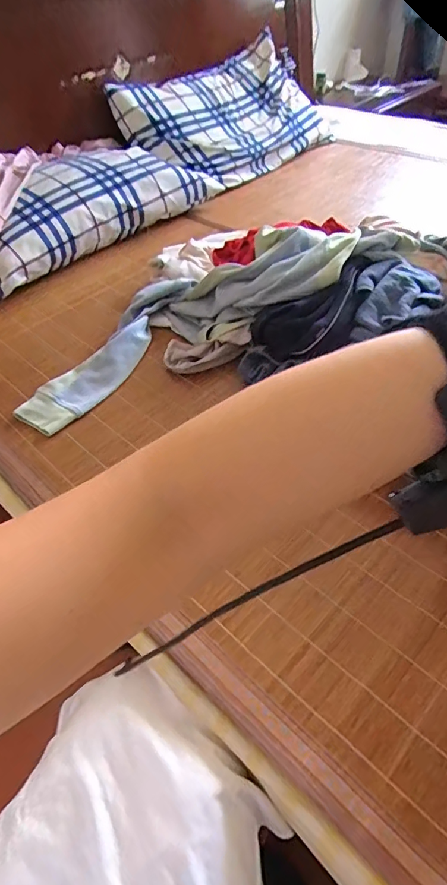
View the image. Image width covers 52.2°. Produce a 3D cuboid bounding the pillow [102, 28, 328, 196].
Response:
[{"bbox_3d":[0.016,-0.946,1.321,0.611,0.087,0.390,-41,91,-26],"label":"pillow"}]

